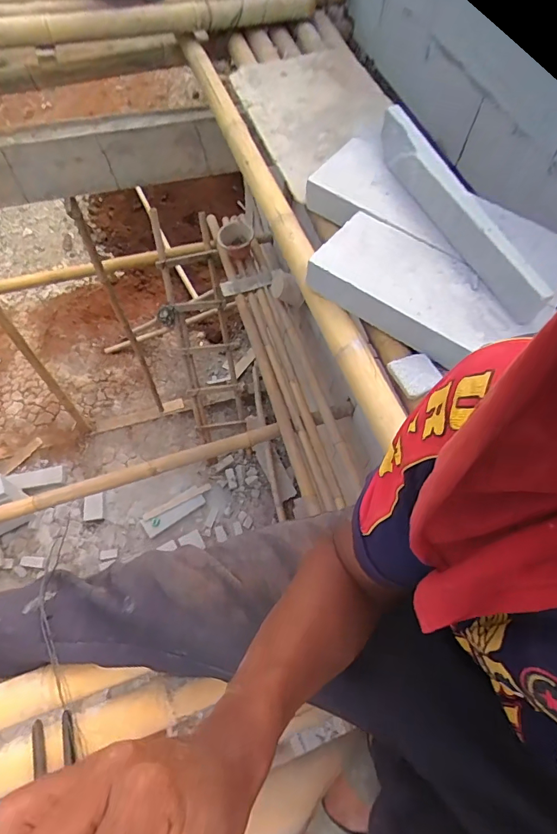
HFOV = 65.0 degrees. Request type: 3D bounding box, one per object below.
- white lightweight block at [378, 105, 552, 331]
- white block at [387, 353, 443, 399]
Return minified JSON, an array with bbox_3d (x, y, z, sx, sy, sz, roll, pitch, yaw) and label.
[{"bbox_3d":[0.358,-0.438,0.893,0.072,0.079,0.584,-18,65,-12],"label":"white lightweight block"},{"bbox_3d":[0.267,-0.084,0.847,0.076,0.021,0.085,-24,67,-14],"label":"white block"}]

